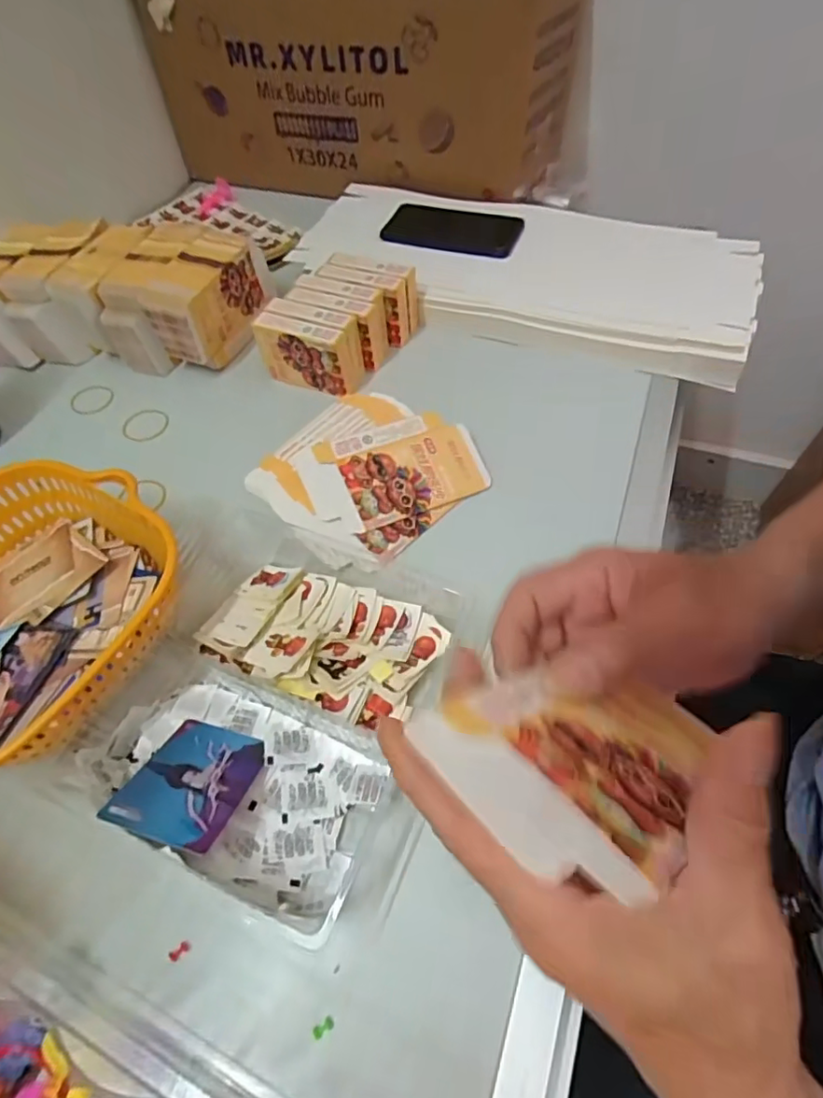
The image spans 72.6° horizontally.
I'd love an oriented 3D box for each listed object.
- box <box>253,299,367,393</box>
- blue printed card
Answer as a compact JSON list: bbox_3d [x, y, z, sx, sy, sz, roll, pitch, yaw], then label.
[{"bbox_3d":[-0.096,-0.191,0.538,0.097,0.065,0.047,20,60,16],"label":"box"},{"bbox_3d":[-0.126,0.133,0.325,0.060,0.004,0.084,16,21,6],"label":"blue printed card"}]

